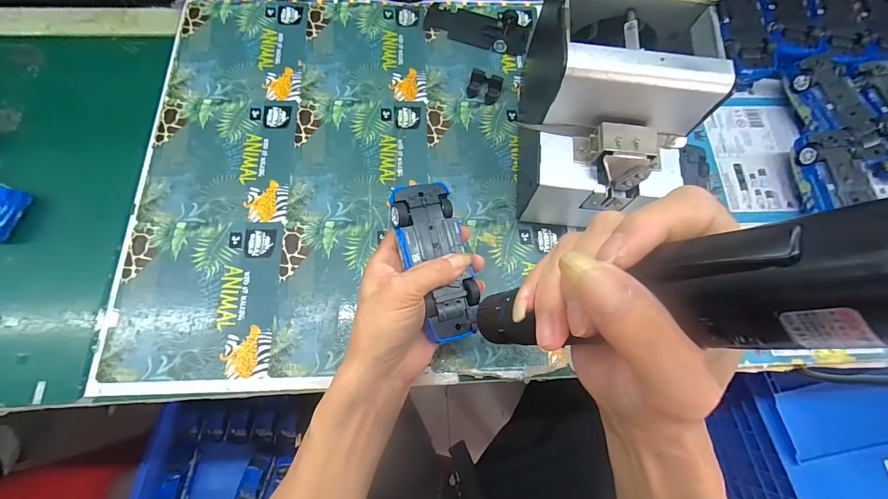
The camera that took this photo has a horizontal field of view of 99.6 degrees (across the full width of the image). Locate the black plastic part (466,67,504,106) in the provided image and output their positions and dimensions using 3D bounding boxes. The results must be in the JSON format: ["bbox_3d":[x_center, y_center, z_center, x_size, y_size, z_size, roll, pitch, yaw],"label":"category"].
[{"bbox_3d":[0.046,-0.184,0.424,0.037,0.014,0.029,16,70,3],"label":"black plastic part"}]

